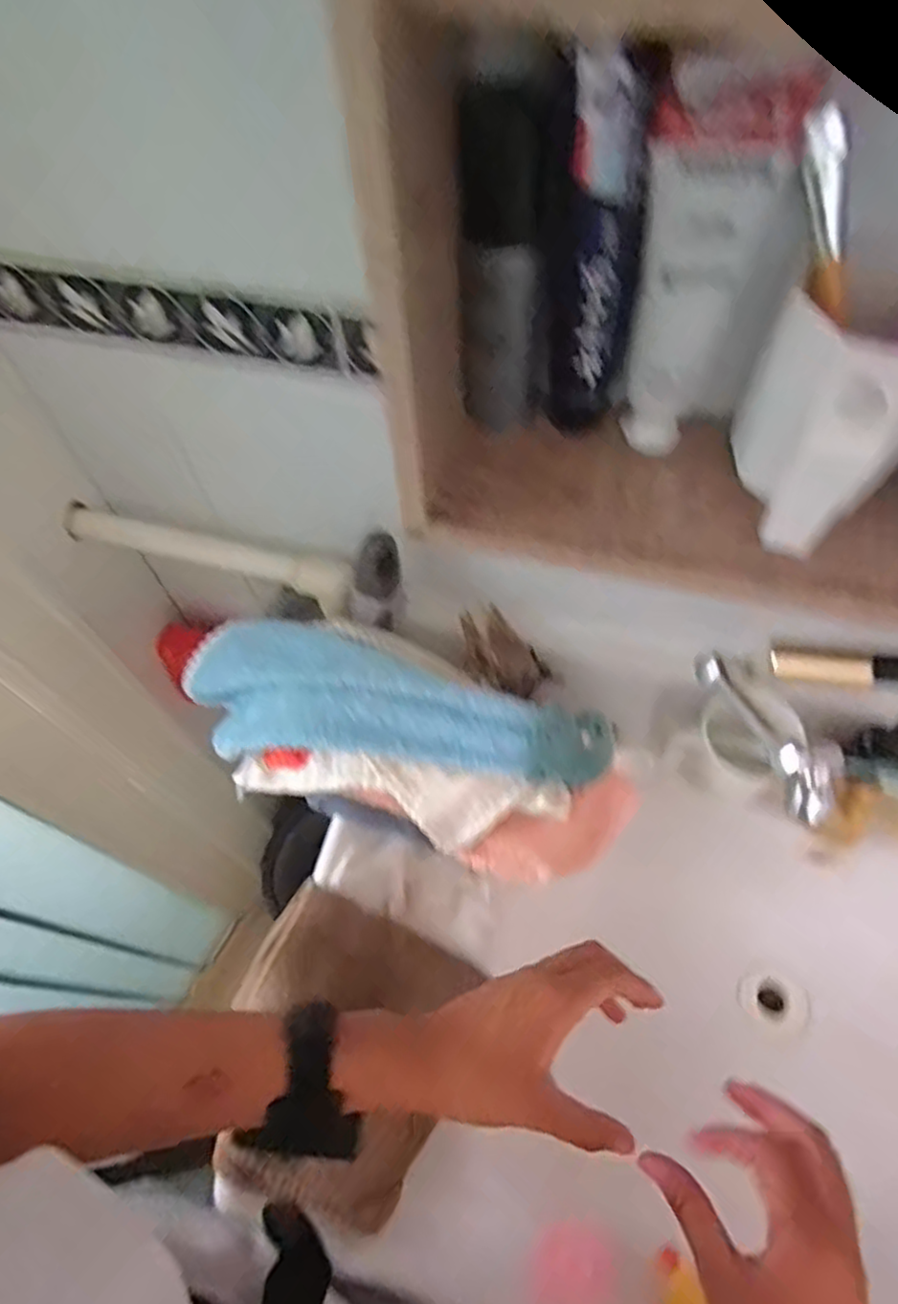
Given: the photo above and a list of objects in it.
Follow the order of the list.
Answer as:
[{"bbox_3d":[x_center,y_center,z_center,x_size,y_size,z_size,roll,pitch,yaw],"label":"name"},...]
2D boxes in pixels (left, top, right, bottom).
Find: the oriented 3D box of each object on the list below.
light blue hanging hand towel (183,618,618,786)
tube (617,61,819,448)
[{"bbox_3d":[-0.047,0.043,0.538,0.337,0.066,0.085,7,61,5],"label":"light blue hanging hand towel"},{"bbox_3d":[0.104,-0.154,0.309,0.051,0.165,0.024,11,62,7],"label":"tube"}]

